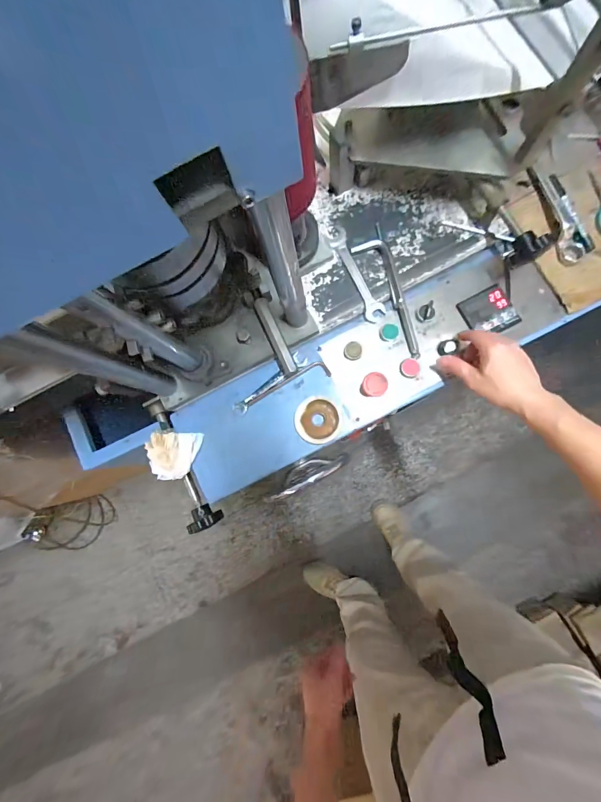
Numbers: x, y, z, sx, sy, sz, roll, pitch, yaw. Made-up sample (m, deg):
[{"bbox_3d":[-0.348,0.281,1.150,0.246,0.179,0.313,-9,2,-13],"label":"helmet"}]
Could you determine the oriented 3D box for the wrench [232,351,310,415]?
[{"bbox_3d":[-0.050,-0.028,0.543,0.140,0.012,0.024,-40,80,0],"label":"wrench"}]

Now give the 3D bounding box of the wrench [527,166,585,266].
[{"bbox_3d":[0.403,-0.293,0.524,0.036,0.018,0.163,-17,81,4],"label":"wrench"}]

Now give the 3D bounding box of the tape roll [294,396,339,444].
[{"bbox_3d":[0.026,0.031,0.530,0.068,0.018,0.072,-1,82,7],"label":"tape roll"}]

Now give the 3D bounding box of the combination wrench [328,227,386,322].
[{"bbox_3d":[0.091,-0.210,0.548,0.032,0.009,0.170,-24,80,3],"label":"combination wrench"}]

